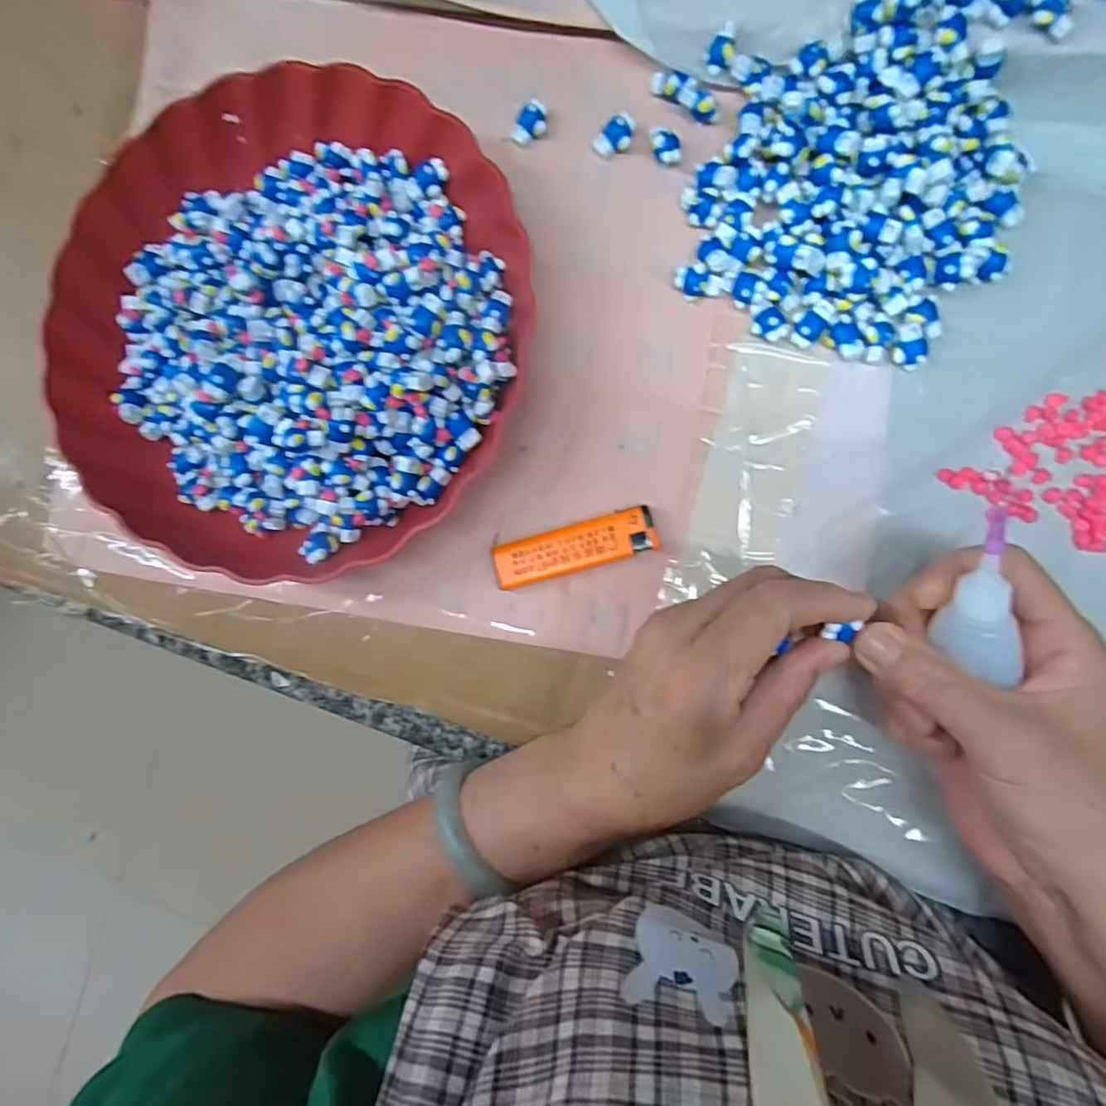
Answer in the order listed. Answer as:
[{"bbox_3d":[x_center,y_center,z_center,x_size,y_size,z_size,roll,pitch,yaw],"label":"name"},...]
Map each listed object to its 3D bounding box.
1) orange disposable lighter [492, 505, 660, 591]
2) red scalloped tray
[{"bbox_3d":[0.011,-0.002,0.306,0.079,0.014,0.022,-16,87,8],"label":"orange disposable lighter"},{"bbox_3d":[-0.135,-0.114,0.313,0.241,0.055,0.239,27,93,9],"label":"red scalloped tray"}]

